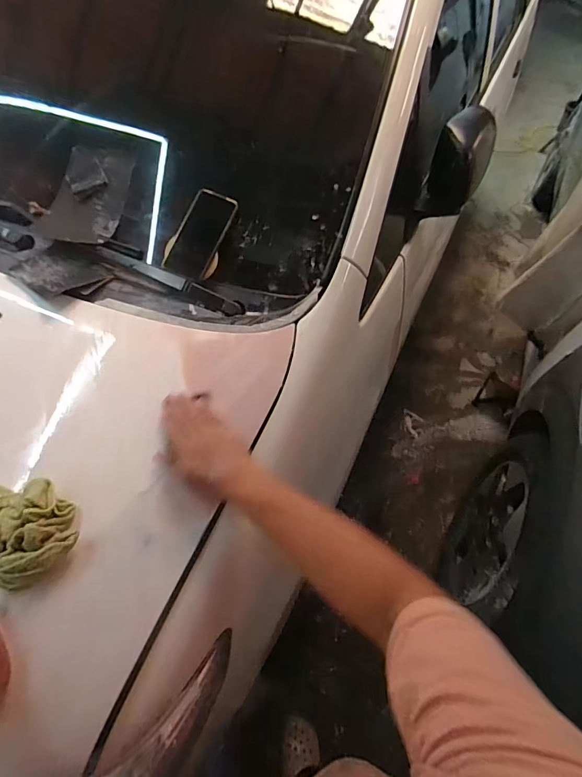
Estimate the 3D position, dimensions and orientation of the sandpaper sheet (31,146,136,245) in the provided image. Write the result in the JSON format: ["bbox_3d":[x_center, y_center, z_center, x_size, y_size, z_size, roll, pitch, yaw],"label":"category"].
[{"bbox_3d":[-0.393,-0.374,0.790,0.147,0.019,0.203,18,79,7],"label":"sandpaper sheet"}]

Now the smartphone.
[{"bbox_3d":[-0.164,-0.280,0.731,0.080,0.012,0.158,25,89,11],"label":"smartphone"}]

